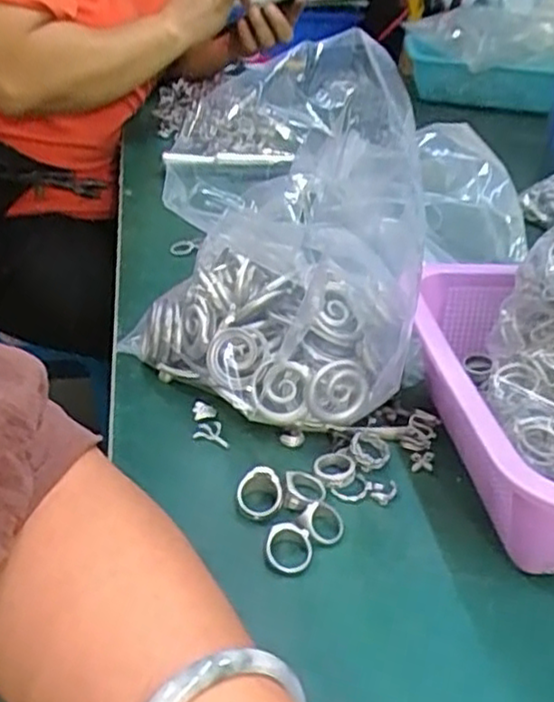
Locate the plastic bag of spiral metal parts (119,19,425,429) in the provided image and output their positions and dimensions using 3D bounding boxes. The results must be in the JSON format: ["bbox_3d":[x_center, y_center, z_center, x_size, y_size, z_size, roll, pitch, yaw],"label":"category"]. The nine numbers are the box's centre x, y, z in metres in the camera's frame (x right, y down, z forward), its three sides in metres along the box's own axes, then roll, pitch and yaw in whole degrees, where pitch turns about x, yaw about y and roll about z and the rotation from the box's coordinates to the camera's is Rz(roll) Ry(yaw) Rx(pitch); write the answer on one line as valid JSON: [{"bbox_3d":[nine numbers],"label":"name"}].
[{"bbox_3d":[-0.012,-0.054,0.418,0.182,0.214,0.092,7,34,3],"label":"plastic bag of spiral metal parts"}]

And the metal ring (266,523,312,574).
[{"bbox_3d":[0.006,0.098,0.356,0.024,0.004,0.025,7,56,-11],"label":"metal ring"}]

